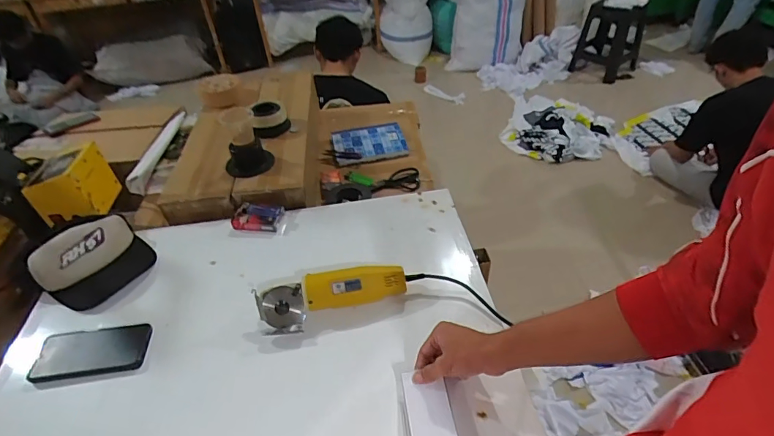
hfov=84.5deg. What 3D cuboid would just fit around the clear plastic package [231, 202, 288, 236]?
[{"bbox_3d":[-0.264,-0.002,0.894,0.109,0.032,0.061,3,41,10],"label":"clear plastic package"}]

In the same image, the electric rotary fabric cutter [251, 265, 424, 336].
[{"bbox_3d":[-0.079,0.131,0.726,0.274,0.069,0.072,-15,42,-11],"label":"electric rotary fabric cutter"}]

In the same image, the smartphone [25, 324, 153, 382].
[{"bbox_3d":[-0.481,0.215,0.699,0.164,0.013,0.087,-4,45,-9],"label":"smartphone"}]

